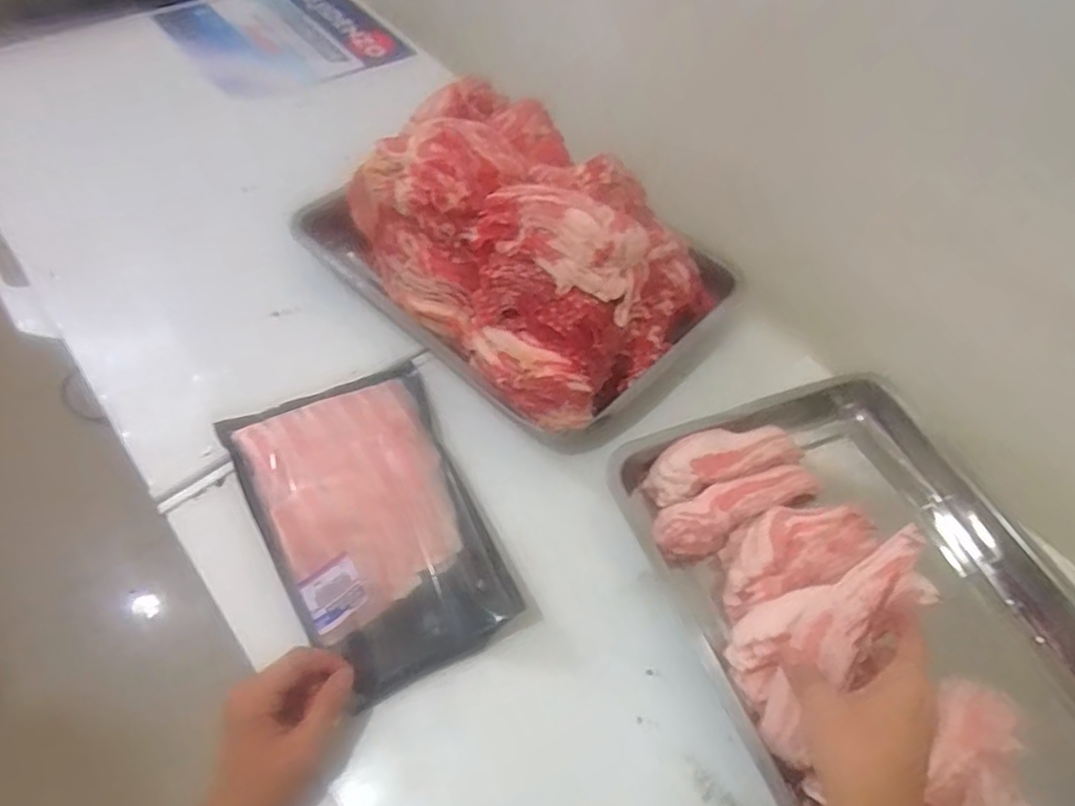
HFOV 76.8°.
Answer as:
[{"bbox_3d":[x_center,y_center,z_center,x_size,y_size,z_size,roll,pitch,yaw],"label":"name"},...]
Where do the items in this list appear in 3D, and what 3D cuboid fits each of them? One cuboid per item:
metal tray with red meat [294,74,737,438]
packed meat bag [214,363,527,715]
[{"bbox_3d":[-0.034,-0.185,0.739,0.433,0.201,0.287,36,58,18],"label":"metal tray with red meat"},{"bbox_3d":[-0.149,0.096,0.608,0.179,0.034,0.291,-23,60,-19],"label":"packed meat bag"}]

